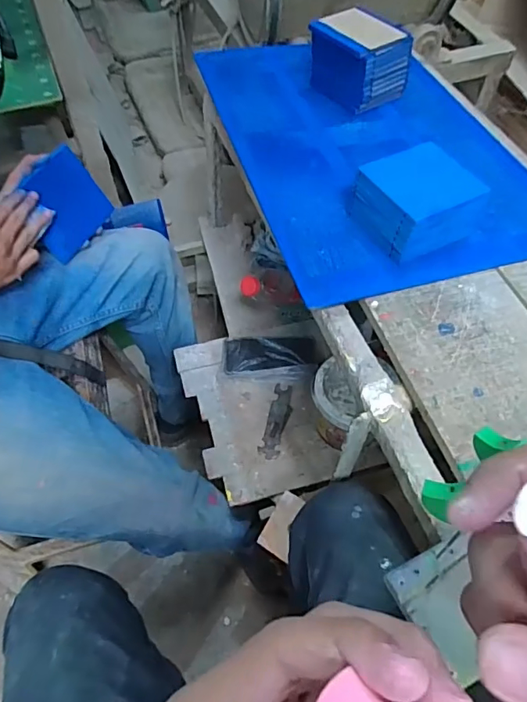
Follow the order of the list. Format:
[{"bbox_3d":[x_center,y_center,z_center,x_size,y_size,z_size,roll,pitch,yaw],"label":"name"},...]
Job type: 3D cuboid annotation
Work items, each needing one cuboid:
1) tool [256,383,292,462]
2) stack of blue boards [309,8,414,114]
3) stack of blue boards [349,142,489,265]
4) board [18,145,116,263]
[{"bbox_3d":[0.023,0.119,0.845,0.037,0.007,0.134,14,59,7],"label":"tool"},{"bbox_3d":[0.154,-0.465,0.795,0.125,0.103,0.122,-34,65,-20],"label":"stack of blue boards"},{"bbox_3d":[0.186,-0.180,0.611,0.122,0.072,0.117,-24,61,-15],"label":"stack of blue boards"},{"bbox_3d":[-0.268,-0.194,0.673,0.009,0.115,0.112,24,70,31],"label":"board"}]

